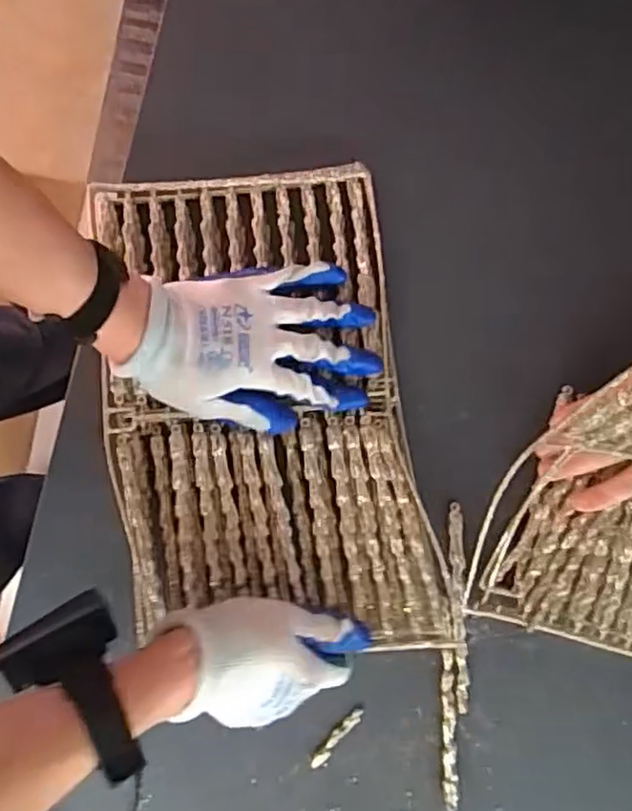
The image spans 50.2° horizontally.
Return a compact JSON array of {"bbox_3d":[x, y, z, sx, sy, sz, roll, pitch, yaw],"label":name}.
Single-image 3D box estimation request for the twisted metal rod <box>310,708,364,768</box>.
[{"bbox_3d":[0.016,0.256,0.519,0.011,0.005,0.055,42,81,7],"label":"twisted metal rod"}]

